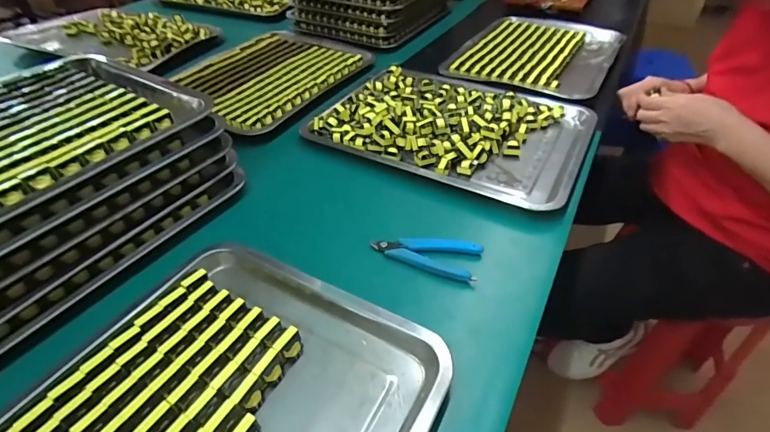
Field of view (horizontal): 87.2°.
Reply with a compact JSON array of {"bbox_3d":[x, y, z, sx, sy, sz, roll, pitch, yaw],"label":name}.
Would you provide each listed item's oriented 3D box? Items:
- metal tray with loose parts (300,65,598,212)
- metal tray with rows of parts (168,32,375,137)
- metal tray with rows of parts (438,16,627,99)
[{"bbox_3d":[0.107,-0.153,0.622,0.382,0.031,0.280,20,46,22],"label":"metal tray with loose parts"},{"bbox_3d":[-0.217,-0.268,0.760,0.274,0.023,0.384,20,46,20],"label":"metal tray with rows of parts"},{"bbox_3d":[0.315,-0.343,0.839,0.290,0.023,0.397,22,47,25],"label":"metal tray with rows of parts"}]

